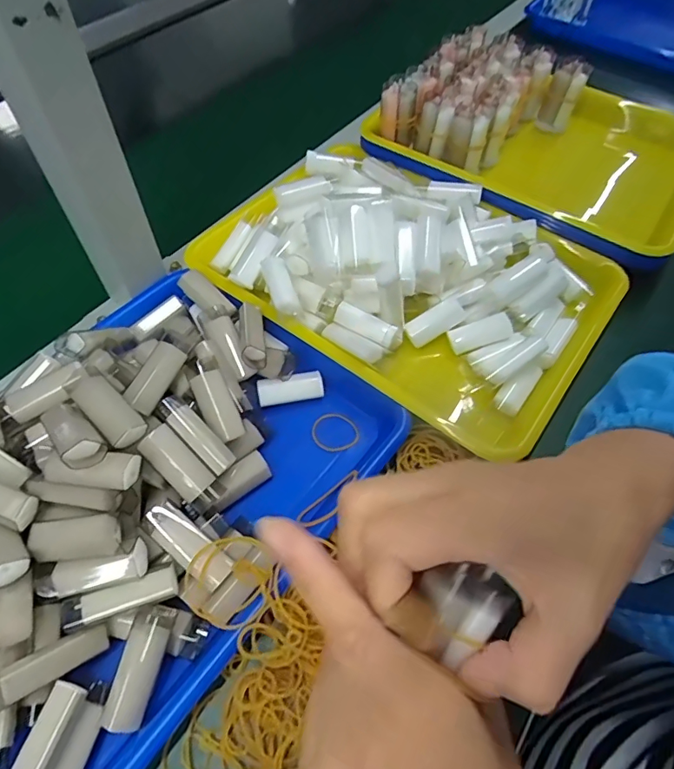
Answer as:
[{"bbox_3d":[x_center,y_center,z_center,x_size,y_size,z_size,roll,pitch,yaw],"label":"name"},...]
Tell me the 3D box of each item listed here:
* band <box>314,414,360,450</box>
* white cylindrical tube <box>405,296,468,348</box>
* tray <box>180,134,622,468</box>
[{"bbox_3d":[-0.001,0.037,0.366,0.034,0.004,0.030,35,70,12],"label":"band"},{"bbox_3d":[0.083,-0.053,0.410,0.051,0.017,0.019,-32,62,-2],"label":"white cylindrical tube"},{"bbox_3d":[0.062,-0.105,0.435,0.330,0.081,0.242,33,62,18],"label":"tray"}]

